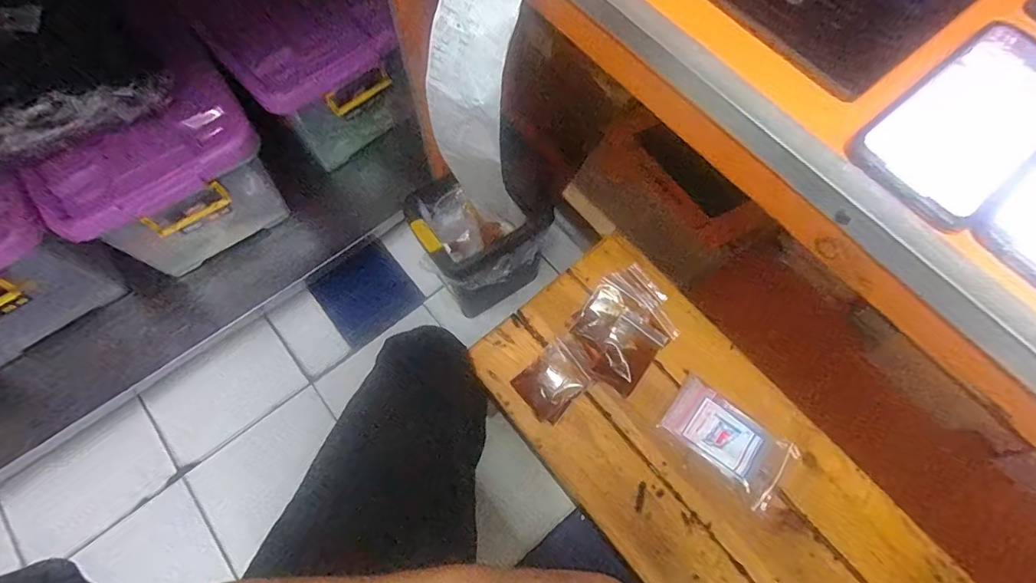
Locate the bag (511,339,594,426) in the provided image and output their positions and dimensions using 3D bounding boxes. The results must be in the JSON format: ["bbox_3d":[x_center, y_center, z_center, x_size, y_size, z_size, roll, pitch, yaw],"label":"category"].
[{"bbox_3d":[0.045,0.117,0.620,0.083,0.022,0.073,-40,74,-16],"label":"bag"}]

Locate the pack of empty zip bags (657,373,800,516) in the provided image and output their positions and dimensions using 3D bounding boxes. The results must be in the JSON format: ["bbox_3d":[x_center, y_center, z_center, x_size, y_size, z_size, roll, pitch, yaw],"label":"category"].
[{"bbox_3d":[0.255,0.183,0.595,0.149,0.020,0.090,35,71,13],"label":"pack of empty zip bags"}]

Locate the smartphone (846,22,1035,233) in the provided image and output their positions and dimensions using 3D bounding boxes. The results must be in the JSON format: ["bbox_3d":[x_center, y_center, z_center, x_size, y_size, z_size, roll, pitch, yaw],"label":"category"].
[{"bbox_3d":[0.289,-0.110,0.304,0.172,0.011,0.078,-38,73,-15],"label":"smartphone"}]

